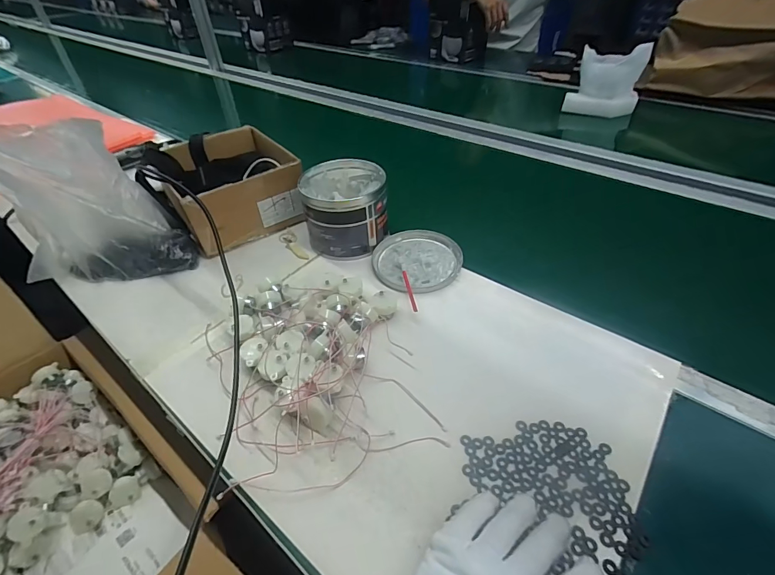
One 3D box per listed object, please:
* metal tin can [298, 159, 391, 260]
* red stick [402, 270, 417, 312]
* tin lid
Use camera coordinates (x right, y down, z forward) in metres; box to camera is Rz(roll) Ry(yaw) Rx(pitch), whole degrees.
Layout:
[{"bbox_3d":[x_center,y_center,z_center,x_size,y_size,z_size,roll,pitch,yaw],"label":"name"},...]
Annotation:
[{"bbox_3d":[-0.066,-0.127,0.597,0.126,0.106,0.131,-9,43,-7],"label":"metal tin can"},{"bbox_3d":[0.029,0.003,0.512,0.006,0.010,0.084,-7,43,-4],"label":"red stick"},{"bbox_3d":[0.044,-0.041,0.575,0.131,0.015,0.123,-2,43,1],"label":"tin lid"}]

